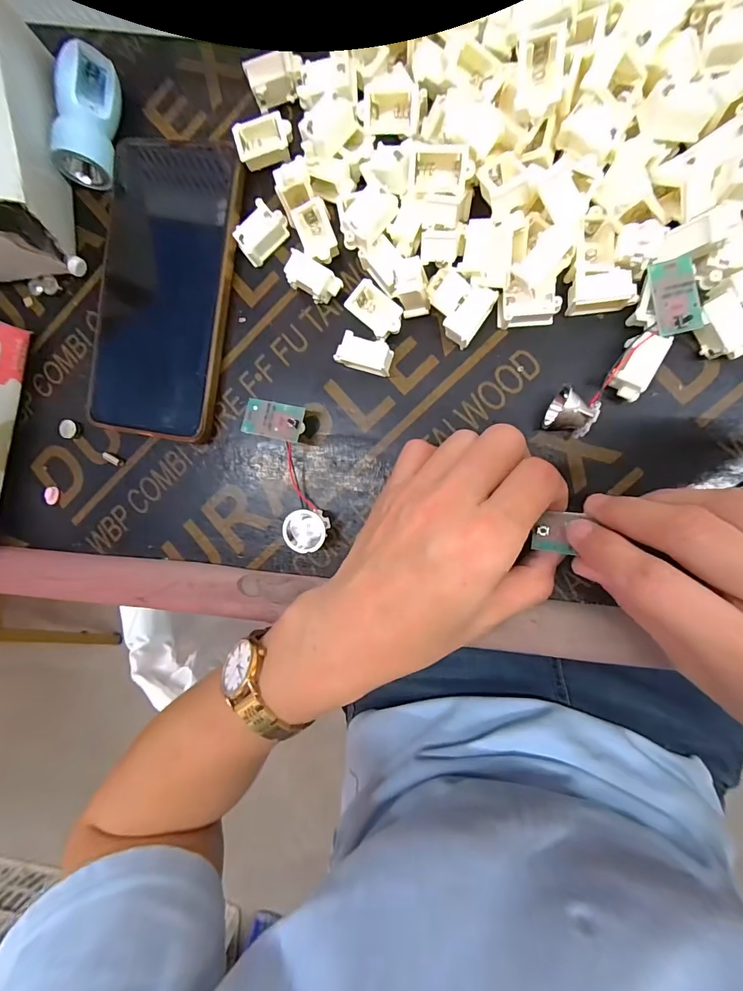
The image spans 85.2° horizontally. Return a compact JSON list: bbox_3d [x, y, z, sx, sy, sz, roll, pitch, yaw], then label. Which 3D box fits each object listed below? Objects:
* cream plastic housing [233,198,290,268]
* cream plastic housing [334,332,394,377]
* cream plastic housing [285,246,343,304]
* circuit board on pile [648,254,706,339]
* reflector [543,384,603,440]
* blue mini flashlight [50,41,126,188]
[{"bbox_3d":[-0.061,-0.144,0.221,0.029,0.014,0.016,-43,84,8],"label":"cream plastic housing"},{"bbox_3d":[-0.003,-0.073,0.213,0.027,0.017,0.017,20,94,8],"label":"cream plastic housing"},{"bbox_3d":[-0.031,-0.114,0.217,0.028,0.016,0.017,34,96,7],"label":"cream plastic housing"},{"bbox_3d":[0.136,-0.089,0.180,0.018,0.004,0.032,-11,89,9],"label":"circuit board on pile"},{"bbox_3d":[0.096,-0.039,0.196,0.020,0.020,0.019,18,94,9],"label":"reflector"},{"bbox_3d":[-0.162,-0.210,0.229,0.030,0.031,0.066,8,92,9],"label":"blue mini flashlight"}]

